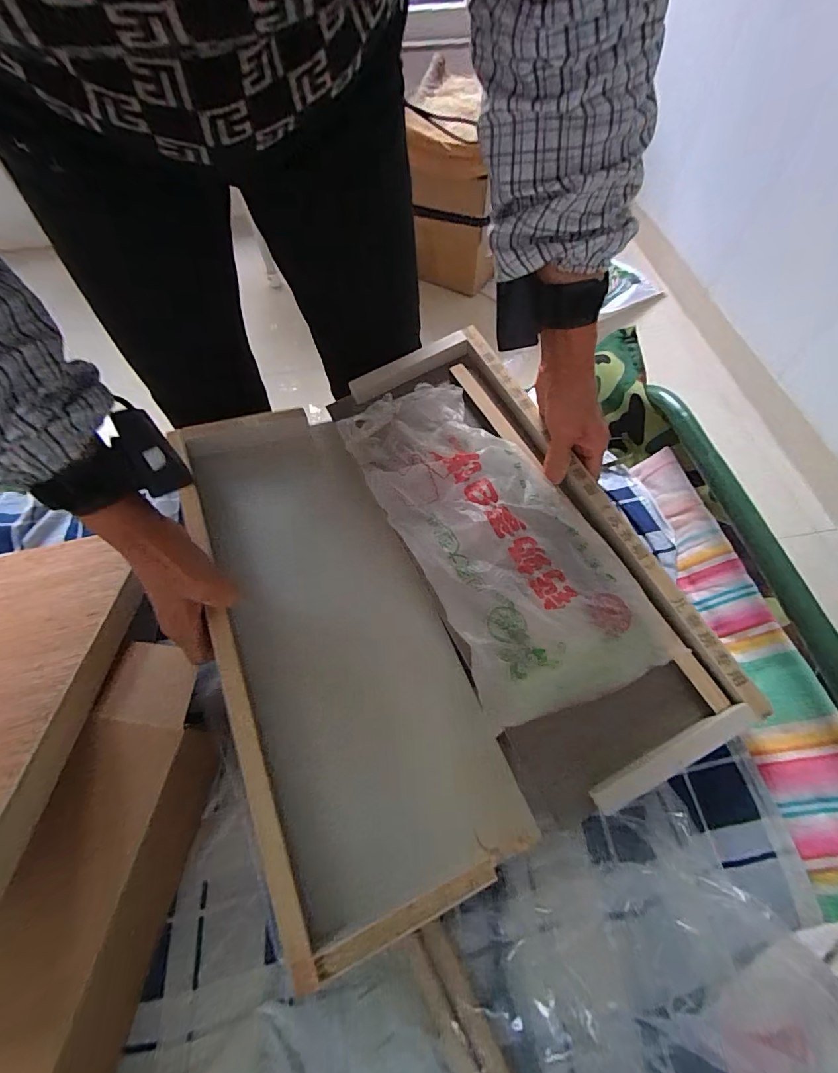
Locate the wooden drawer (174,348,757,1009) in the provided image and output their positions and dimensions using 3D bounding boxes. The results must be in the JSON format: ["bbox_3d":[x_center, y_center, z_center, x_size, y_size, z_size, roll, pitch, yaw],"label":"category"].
[{"bbox_3d":[0.008,0.038,0.438,0.398,0.090,0.510,-23,64,-11],"label":"wooden drawer"}]

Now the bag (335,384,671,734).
[{"bbox_3d":[0.067,-0.007,0.440,0.163,0.062,0.349,-25,65,-12],"label":"bag"}]

